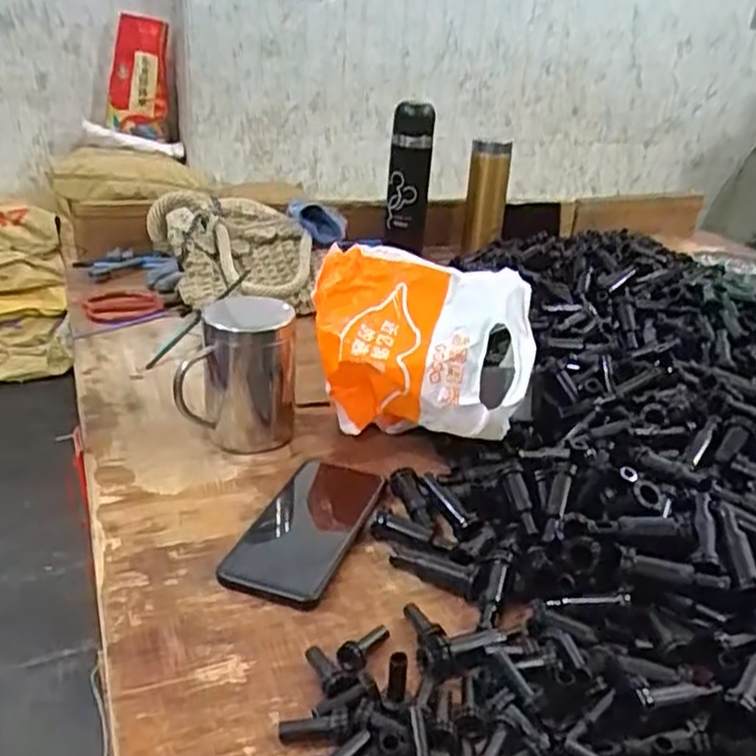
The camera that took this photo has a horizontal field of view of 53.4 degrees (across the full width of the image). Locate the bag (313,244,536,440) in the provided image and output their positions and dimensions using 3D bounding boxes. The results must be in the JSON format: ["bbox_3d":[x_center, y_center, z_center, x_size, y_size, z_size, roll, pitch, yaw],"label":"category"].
[{"bbox_3d":[0.035,-0.022,0.669,0.194,0.140,0.116,7,27,7],"label":"bag"}]

